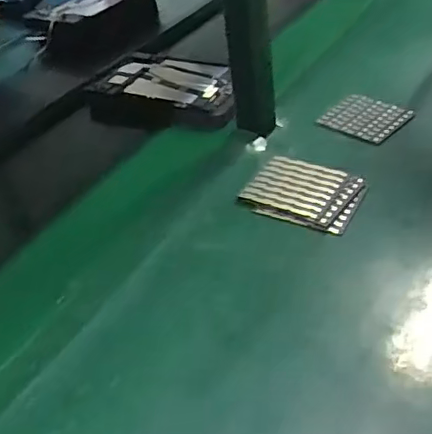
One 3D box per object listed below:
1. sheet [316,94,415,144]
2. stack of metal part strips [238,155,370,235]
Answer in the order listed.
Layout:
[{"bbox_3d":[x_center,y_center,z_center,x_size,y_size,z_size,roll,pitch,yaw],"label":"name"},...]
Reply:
[{"bbox_3d":[0.205,-0.139,0.795,0.096,0.007,0.104,-37,47,-28],"label":"sheet"},{"bbox_3d":[0.103,-0.032,0.676,0.129,0.011,0.099,17,47,29],"label":"stack of metal part strips"}]

